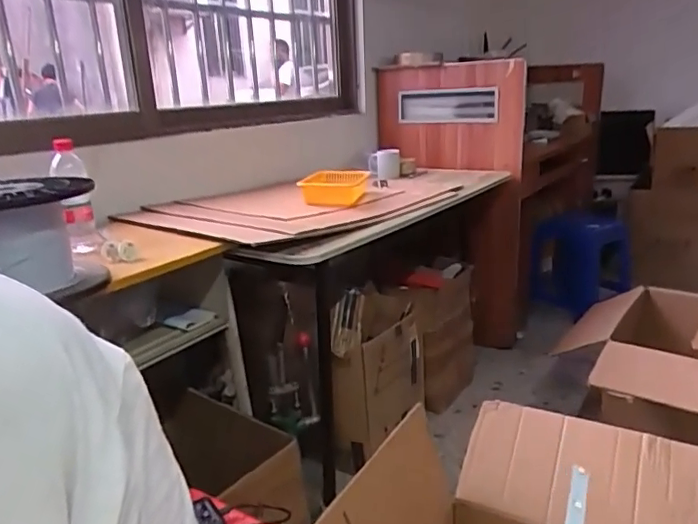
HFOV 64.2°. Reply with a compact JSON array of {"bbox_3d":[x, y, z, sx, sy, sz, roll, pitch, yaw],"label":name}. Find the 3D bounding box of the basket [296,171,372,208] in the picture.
[{"bbox_3d":[-0.034,-0.219,1.575,0.167,0.072,0.257,-2,17,6],"label":"basket"}]

